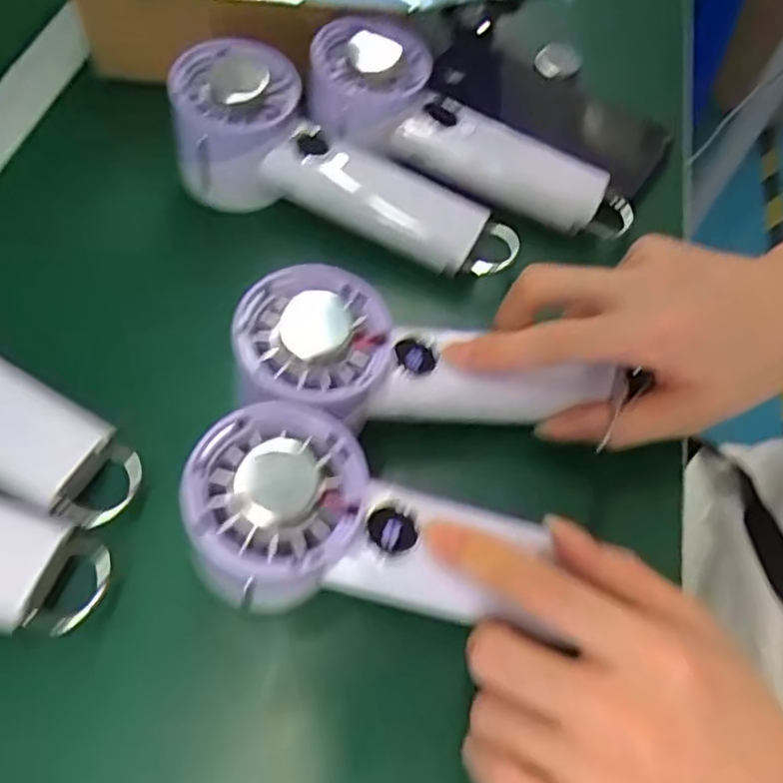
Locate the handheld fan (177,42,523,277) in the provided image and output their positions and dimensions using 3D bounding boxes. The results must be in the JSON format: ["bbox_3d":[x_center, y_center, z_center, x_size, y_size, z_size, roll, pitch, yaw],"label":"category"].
[{"bbox_3d":[-0.029,-0.113,0.362,0.195,0.062,0.058,26,60,-5],"label":"handheld fan"}]

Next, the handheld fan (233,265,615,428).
[{"bbox_3d":[0.014,-0.012,0.283,0.153,0.041,0.059,13,57,-19],"label":"handheld fan"}]

